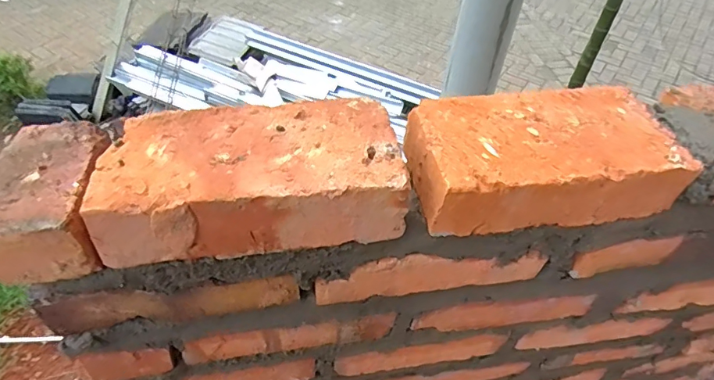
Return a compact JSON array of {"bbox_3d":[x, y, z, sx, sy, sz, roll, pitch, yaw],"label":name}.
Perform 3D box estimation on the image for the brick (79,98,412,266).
[{"bbox_3d":[-0.056,-0.009,0.262,0.155,0.040,0.080,-5,48,-11],"label":"brick"}]

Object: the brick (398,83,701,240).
[{"bbox_3d":[0.109,-0.020,0.290,0.166,0.042,0.078,-4,48,-10],"label":"brick"}]

